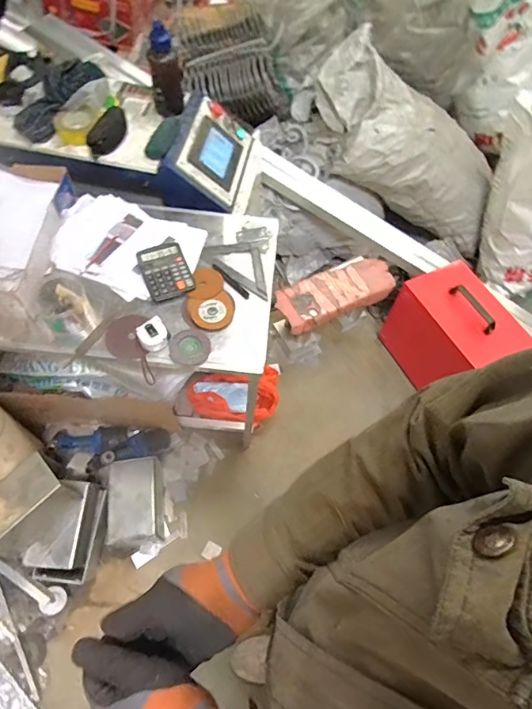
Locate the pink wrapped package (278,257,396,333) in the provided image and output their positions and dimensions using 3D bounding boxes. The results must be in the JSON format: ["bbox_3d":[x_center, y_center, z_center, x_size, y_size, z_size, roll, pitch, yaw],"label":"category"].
[{"bbox_3d":[0.253,-0.217,1.584,0.448,0.081,0.182,-22,65,-15],"label":"pink wrapped package"}]

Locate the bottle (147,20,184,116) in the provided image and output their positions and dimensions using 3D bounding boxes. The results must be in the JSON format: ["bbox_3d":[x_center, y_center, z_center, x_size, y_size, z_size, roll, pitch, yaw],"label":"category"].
[{"bbox_3d":[-0.272,-0.771,1.222,0.087,0.222,0.083,-8,42,-8],"label":"bottle"}]

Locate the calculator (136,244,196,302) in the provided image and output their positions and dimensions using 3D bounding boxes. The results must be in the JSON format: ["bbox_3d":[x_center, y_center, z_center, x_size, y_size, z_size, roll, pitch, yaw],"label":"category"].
[{"bbox_3d":[-0.253,-0.215,1.134,0.116,0.036,0.144,-20,65,-14],"label":"calculator"}]

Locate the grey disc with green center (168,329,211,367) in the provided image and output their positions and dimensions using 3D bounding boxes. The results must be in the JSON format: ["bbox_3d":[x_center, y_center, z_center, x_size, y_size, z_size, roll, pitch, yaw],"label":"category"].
[{"bbox_3d":[-0.181,-0.017,1.059,0.095,0.012,0.089,2,74,-7],"label":"grey disc with green center"}]

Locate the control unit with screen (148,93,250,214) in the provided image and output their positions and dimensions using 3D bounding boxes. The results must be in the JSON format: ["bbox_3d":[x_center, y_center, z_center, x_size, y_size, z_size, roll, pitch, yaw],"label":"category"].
[{"bbox_3d":[-0.169,-0.588,1.311,0.211,0.134,0.340,15,61,4],"label":"control unit with screen"}]

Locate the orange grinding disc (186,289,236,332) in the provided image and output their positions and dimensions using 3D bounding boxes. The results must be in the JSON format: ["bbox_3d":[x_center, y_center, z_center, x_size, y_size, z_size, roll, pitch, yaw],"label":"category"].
[{"bbox_3d":[-0.132,-0.106,1.108,0.114,0.009,0.106,2,61,-3],"label":"orange grinding disc"}]

